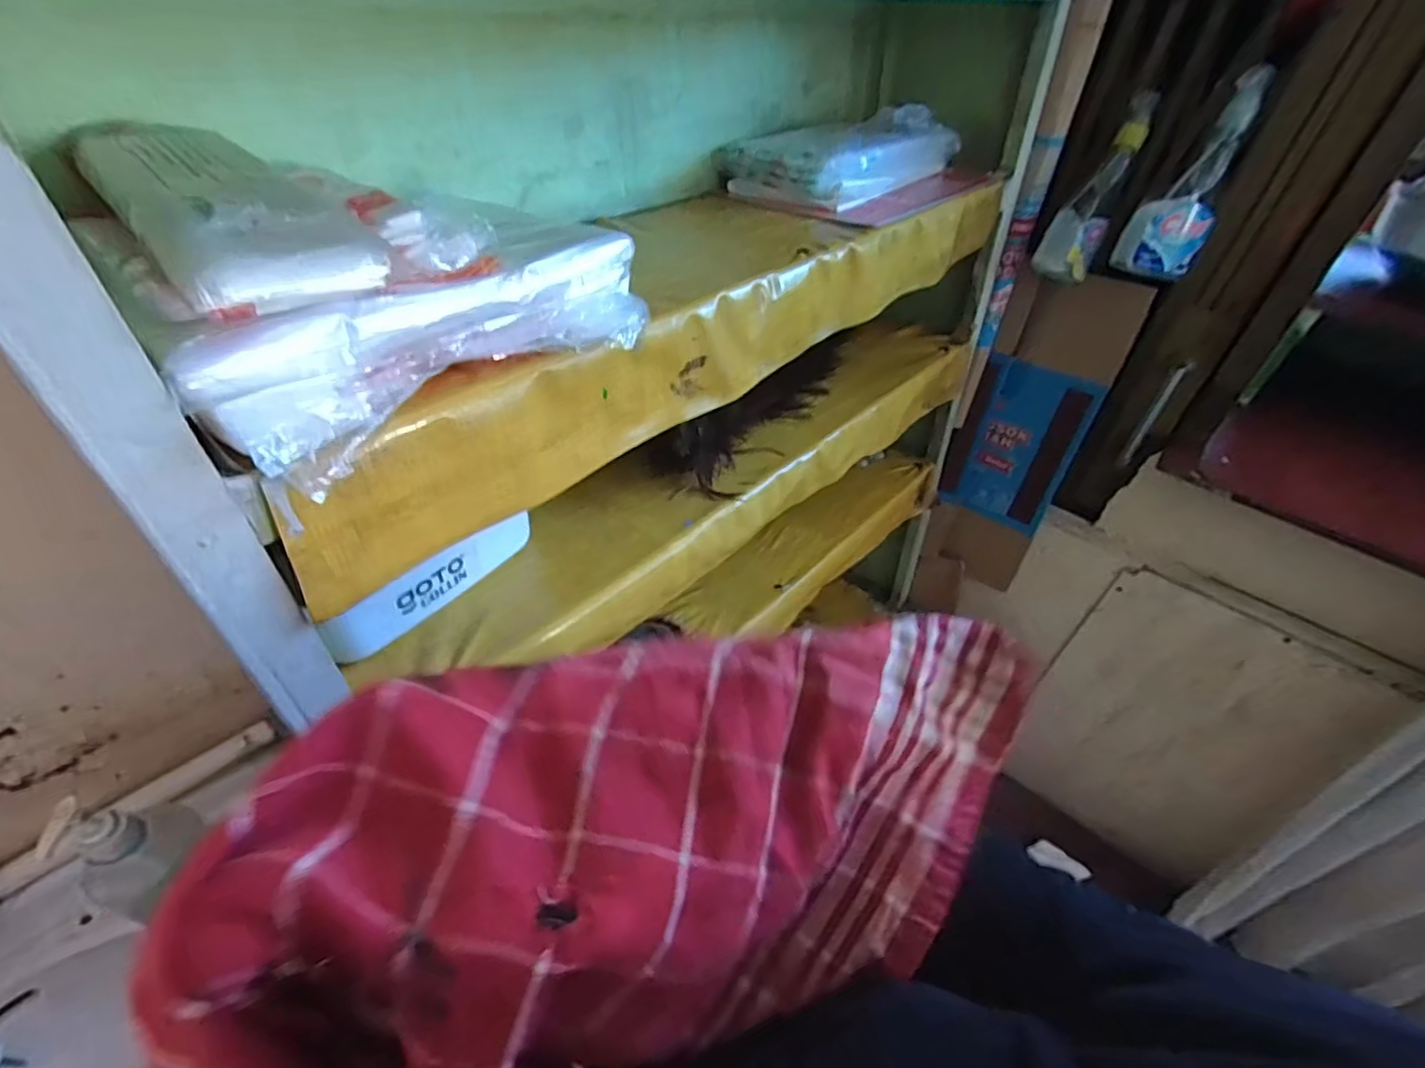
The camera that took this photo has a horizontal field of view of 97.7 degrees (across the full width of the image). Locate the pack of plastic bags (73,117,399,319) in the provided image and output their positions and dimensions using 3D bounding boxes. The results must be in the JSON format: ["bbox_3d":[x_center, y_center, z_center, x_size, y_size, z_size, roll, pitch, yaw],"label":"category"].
[{"bbox_3d":[-0.244,-0.165,0.302,0.078,0.022,0.220,-33,57,-32],"label":"pack of plastic bags"}]

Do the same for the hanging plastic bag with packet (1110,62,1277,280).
[{"bbox_3d":[0.573,-0.415,0.740,0.083,0.216,0.066,36,24,27],"label":"hanging plastic bag with packet"}]

